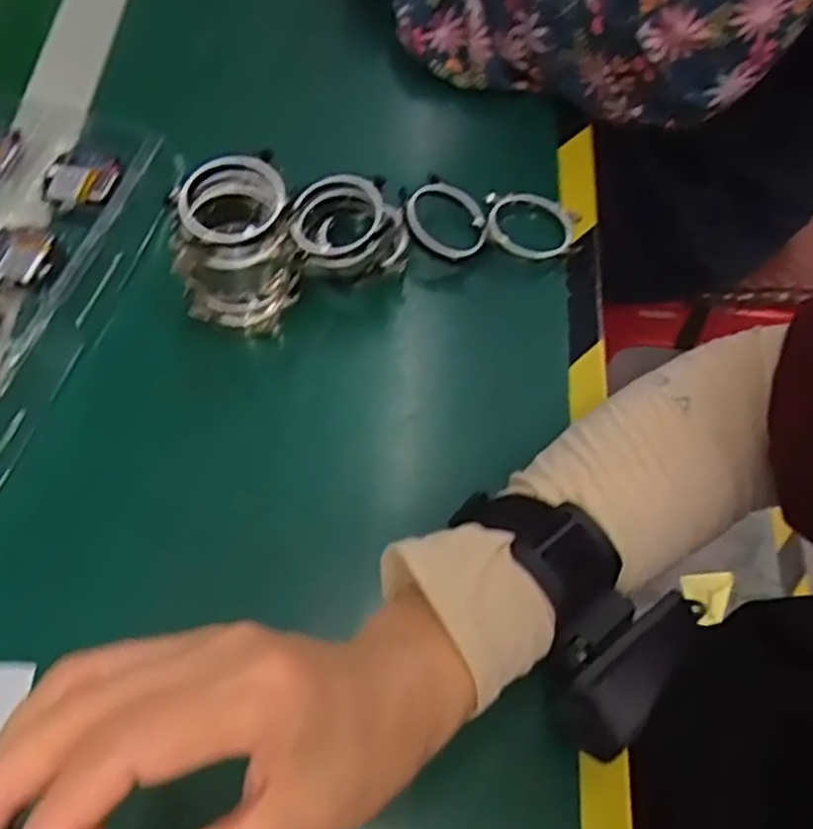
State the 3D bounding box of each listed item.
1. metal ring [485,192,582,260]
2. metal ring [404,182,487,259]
[{"bbox_3d":[0.068,-0.103,0.425,0.053,0.010,0.047,-1,59,-13],"label":"metal ring"},{"bbox_3d":[0.021,-0.104,0.419,0.044,0.008,0.043,7,63,-14],"label":"metal ring"}]

